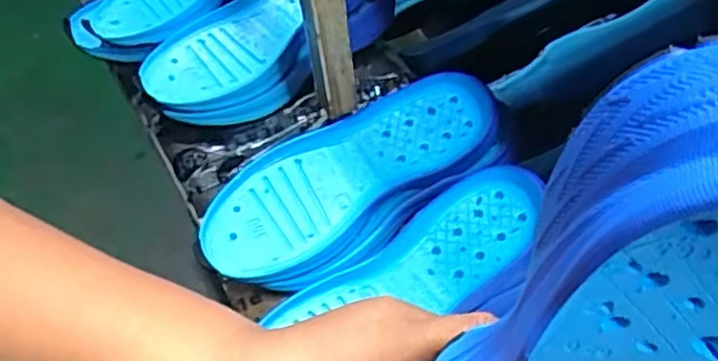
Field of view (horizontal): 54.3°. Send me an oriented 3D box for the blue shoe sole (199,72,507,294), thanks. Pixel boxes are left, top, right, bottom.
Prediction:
[{"bbox_3d":[0.000,0.005,0.540,0.237,0.050,0.103,-24,76,-4],"label":"blue shoe sole"}]

